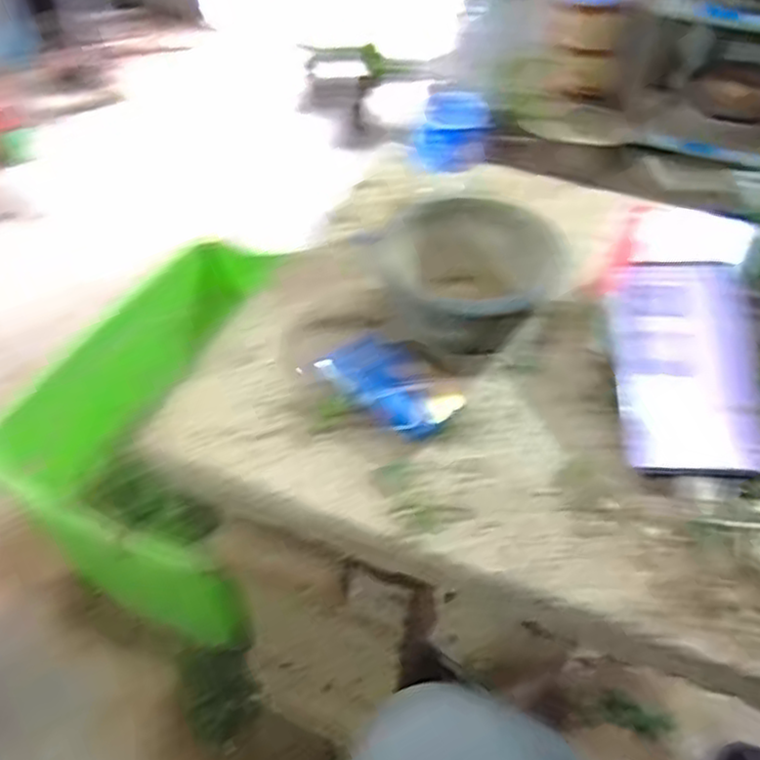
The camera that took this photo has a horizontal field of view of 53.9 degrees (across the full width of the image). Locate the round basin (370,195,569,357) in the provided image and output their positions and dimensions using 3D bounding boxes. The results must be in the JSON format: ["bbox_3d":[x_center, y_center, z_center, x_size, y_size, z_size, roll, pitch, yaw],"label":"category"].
[{"bbox_3d":[0.063,-0.096,0.642,0.145,0.076,0.145,1,47,-1],"label":"round basin"}]

